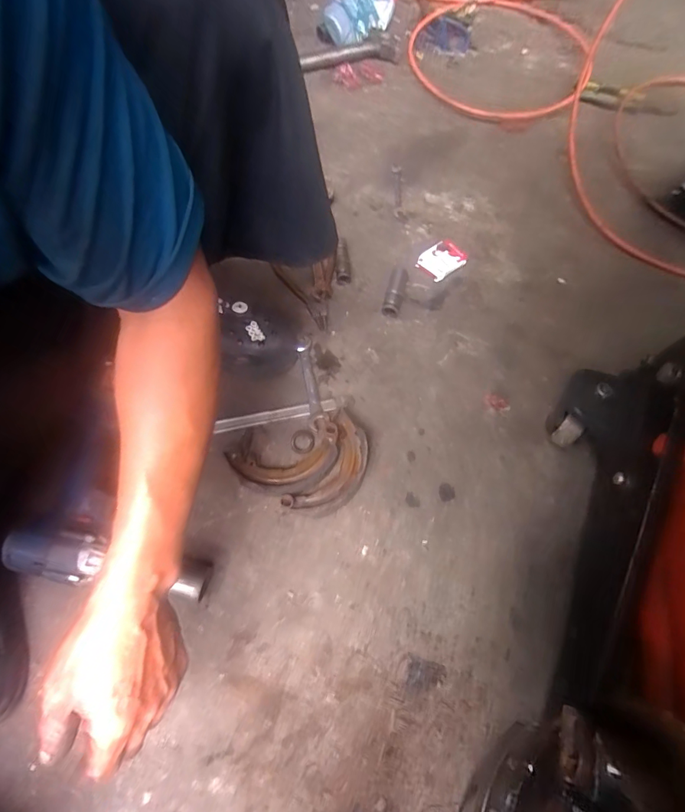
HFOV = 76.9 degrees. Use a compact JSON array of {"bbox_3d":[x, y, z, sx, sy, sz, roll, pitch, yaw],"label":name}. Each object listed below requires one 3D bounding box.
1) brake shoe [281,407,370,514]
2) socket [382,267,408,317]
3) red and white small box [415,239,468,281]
[{"bbox_3d":[-0.009,0.078,0.530,0.069,0.032,0.133,28,67,11],"label":"brake shoe"},{"bbox_3d":[0.079,-0.170,0.642,0.026,0.028,0.074,14,66,4],"label":"socket"},{"bbox_3d":[0.155,-0.227,0.672,0.072,0.020,0.051,-40,73,-18],"label":"red and white small box"}]

